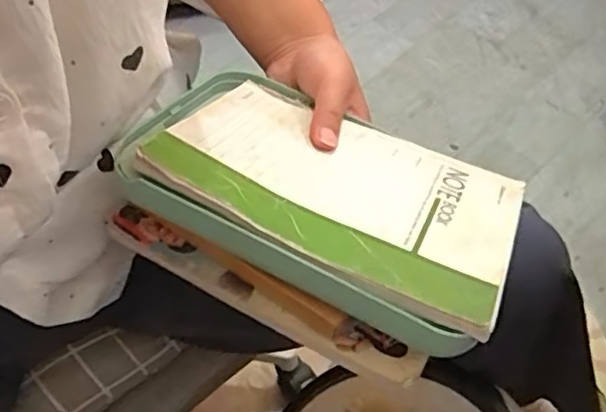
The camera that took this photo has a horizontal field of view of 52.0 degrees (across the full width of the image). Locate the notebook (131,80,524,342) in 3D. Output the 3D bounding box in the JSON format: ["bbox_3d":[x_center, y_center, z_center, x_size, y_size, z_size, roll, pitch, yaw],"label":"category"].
[{"bbox_3d":[0.023,-0.014,0.361,0.196,0.013,0.139,24,37,12],"label":"notebook"}]

